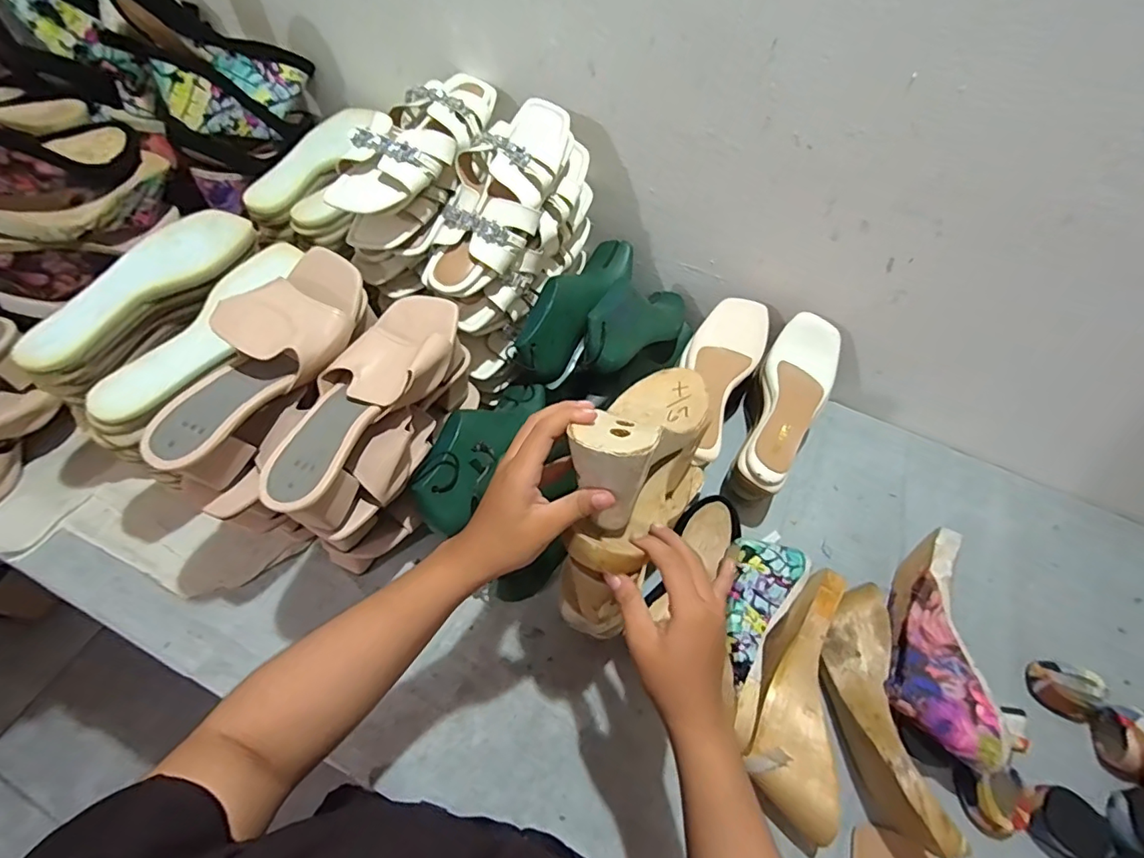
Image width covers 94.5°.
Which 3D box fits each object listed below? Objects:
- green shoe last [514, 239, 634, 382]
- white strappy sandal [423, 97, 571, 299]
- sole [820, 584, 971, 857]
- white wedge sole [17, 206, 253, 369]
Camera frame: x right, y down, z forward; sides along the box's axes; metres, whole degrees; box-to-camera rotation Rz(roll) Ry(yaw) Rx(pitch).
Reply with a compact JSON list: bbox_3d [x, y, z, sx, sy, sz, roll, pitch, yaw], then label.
[{"bbox_3d":[0.008,-0.163,0.693,0.068,0.078,0.228,30,61,13],"label":"green shoe last"},{"bbox_3d":[-0.082,-0.256,0.582,0.106,0.051,0.241,24,82,10],"label":"white strappy sandal"},{"bbox_3d":[0.306,0.276,0.531,0.072,0.085,0.234,2,58,-4],"label":"sole"},{"bbox_3d":[-0.439,-0.150,0.542,0.084,0.022,0.246,21,59,8],"label":"white wedge sole"}]

